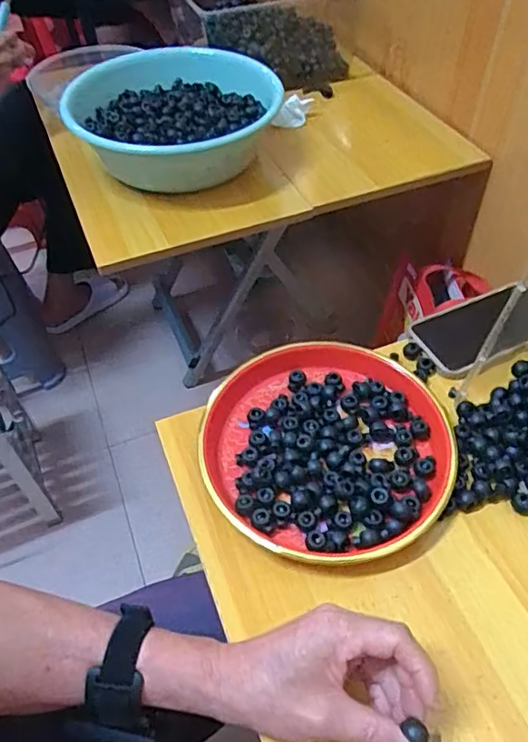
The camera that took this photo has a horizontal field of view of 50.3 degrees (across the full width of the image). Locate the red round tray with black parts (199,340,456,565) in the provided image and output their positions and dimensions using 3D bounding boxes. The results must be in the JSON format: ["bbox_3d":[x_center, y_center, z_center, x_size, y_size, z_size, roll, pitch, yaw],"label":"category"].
[{"bbox_3d":[0.058,0.068,0.513,0.217,0.033,0.210,-1,51,1],"label":"red round tray with black parts"}]

